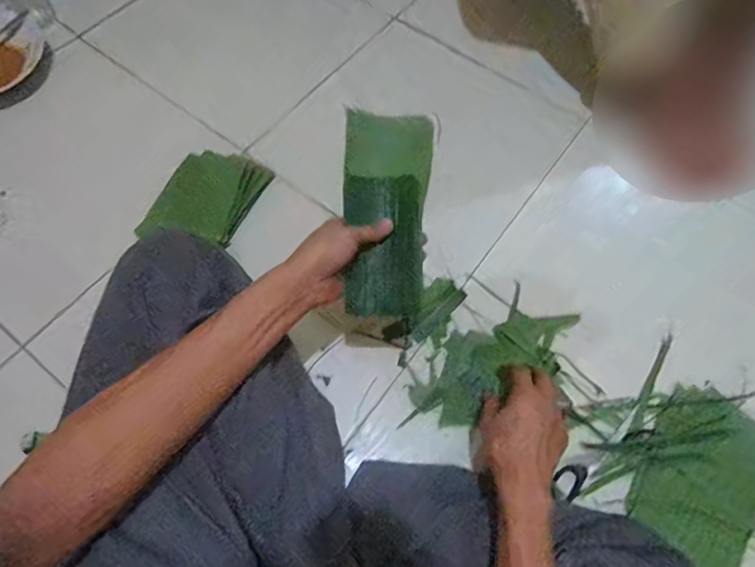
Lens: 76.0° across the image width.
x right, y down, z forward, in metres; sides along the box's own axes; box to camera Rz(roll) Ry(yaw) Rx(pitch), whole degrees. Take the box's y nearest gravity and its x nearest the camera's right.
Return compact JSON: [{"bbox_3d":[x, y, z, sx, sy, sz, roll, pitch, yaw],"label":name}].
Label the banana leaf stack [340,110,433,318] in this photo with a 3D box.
[{"bbox_3d":[0.010,-0.070,0.501,0.085,0.011,0.203,1,92,-1],"label":"banana leaf stack"}]

